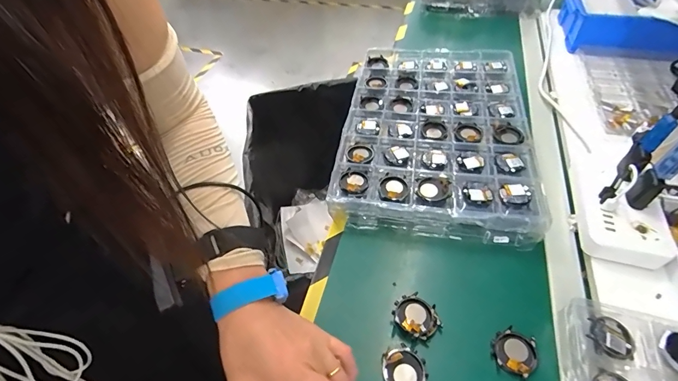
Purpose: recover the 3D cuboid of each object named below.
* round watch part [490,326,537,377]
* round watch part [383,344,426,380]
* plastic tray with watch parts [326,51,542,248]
[{"bbox_3d":[0.199,0.180,0.411,0.046,0.012,0.046,-2,48,2],"label":"round watch part"},{"bbox_3d":[0.073,0.201,0.408,0.046,0.016,0.046,-2,48,2],"label":"round watch part"},{"bbox_3d":[0.168,-0.119,0.648,0.303,0.041,0.454,6,51,11],"label":"plastic tray with watch parts"}]

